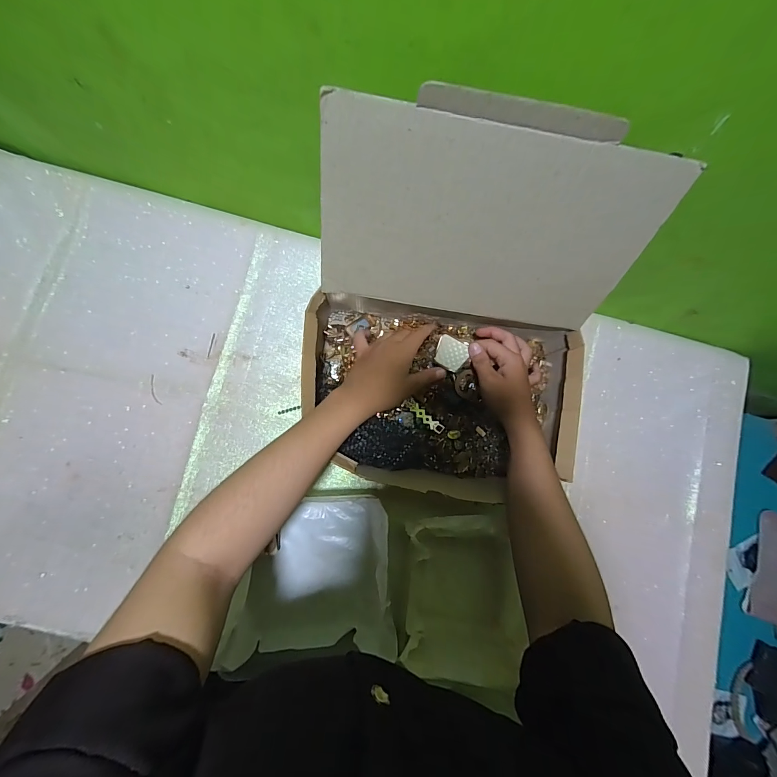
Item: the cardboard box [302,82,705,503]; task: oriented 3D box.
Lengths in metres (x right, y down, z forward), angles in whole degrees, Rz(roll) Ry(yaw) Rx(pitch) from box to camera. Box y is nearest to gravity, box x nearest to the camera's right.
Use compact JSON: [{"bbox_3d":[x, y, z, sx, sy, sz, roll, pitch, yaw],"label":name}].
[{"bbox_3d":[0.072,-0.043,0.380,0.319,0.267,0.299,8,82,-2],"label":"cardboard box"}]

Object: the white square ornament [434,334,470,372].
[{"bbox_3d":[0.078,-0.043,0.443,0.040,0.004,0.038,25,107,10],"label":"white square ornament"}]

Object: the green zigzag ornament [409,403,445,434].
[{"bbox_3d":[0.049,0.038,0.467,0.052,0.009,0.013,41,80,2],"label":"green zigzag ornament"}]

